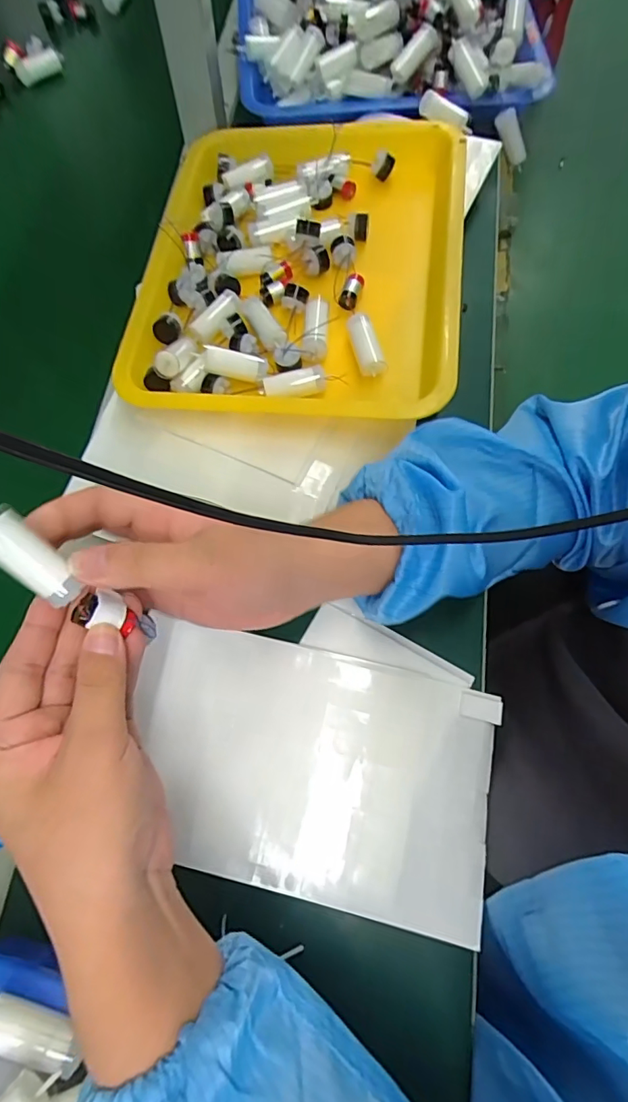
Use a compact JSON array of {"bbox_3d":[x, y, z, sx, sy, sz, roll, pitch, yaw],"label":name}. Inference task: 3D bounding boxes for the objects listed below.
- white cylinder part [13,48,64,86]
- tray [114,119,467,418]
[{"bbox_3d":[-0.318,-0.563,0.586,0.062,0.018,0.025,-9,70,11],"label":"white cylinder part"},{"bbox_3d":[-0.011,-0.252,0.429,0.266,0.044,0.335,7,71,3],"label":"tray"}]

